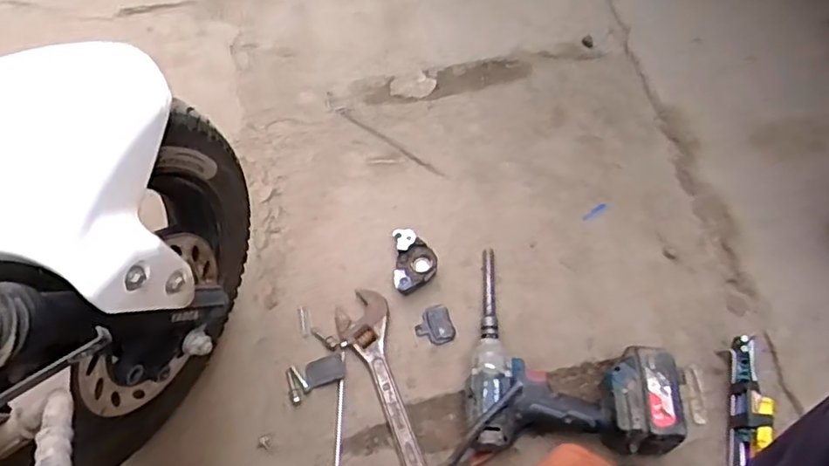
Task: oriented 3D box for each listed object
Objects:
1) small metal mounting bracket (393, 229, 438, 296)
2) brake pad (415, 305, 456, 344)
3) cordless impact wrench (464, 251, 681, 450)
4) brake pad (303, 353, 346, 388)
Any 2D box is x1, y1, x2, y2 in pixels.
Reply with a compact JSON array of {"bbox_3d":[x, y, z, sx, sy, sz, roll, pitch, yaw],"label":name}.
[{"bbox_3d":[0.001,0.038,0.812,0.057,0.028,0.087,0,64,-1],"label":"small metal mounting bracket"},{"bbox_3d":[0.026,0.123,0.788,0.048,0.009,0.049,-17,66,-9],"label":"brake pad"},{"bbox_3d":[0.191,0.142,0.743,0.242,0.072,0.258,6,64,2],"label":"cordless impact wrench"},{"bbox_3d":[-0.113,0.173,0.756,0.049,0.007,0.033,-16,66,-8],"label":"brake pad"}]

